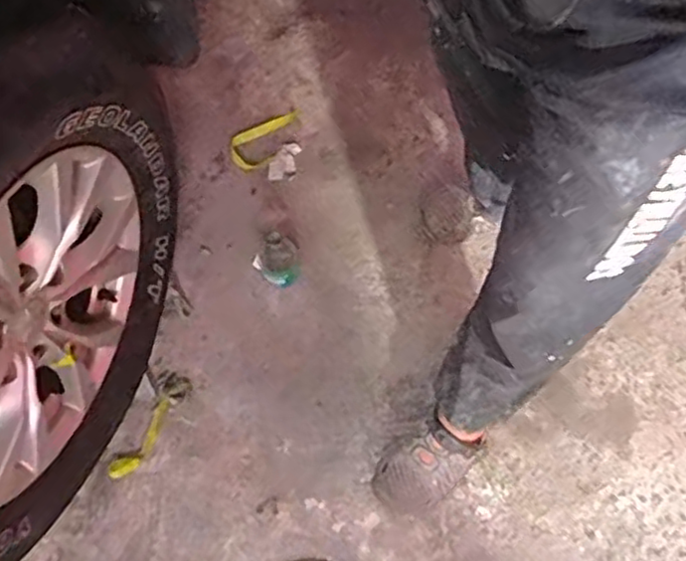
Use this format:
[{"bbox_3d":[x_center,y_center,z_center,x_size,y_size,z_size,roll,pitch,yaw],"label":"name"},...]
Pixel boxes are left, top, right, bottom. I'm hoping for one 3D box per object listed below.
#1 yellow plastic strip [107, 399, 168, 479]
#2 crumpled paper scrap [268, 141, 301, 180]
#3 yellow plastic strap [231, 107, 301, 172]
[{"bbox_3d":[-0.345,0.276,1.171,0.041,0.004,0.150,32,73,12],"label":"yellow plastic strip"},{"bbox_3d":[-0.117,-0.237,1.358,0.051,0.009,0.090,10,70,5],"label":"crumpled paper scrap"},{"bbox_3d":[-0.168,-0.295,1.373,0.093,0.018,0.174,21,71,8],"label":"yellow plastic strap"}]

